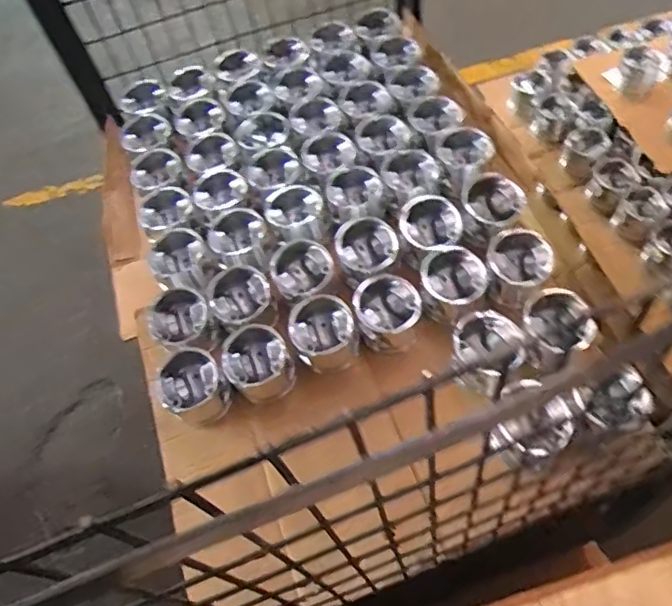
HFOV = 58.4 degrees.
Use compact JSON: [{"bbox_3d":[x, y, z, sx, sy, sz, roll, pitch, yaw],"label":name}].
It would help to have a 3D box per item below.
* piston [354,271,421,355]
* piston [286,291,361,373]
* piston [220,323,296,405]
[{"bbox_3d":[0.075,0.013,0.888,0.089,0.074,0.097,-7,58,-1],"label":"piston"},{"bbox_3d":[-0.017,0.048,0.883,0.097,0.077,0.094,-16,58,-6],"label":"piston"},{"bbox_3d":[-0.115,0.086,0.875,0.096,0.083,0.102,-21,59,-9],"label":"piston"}]

